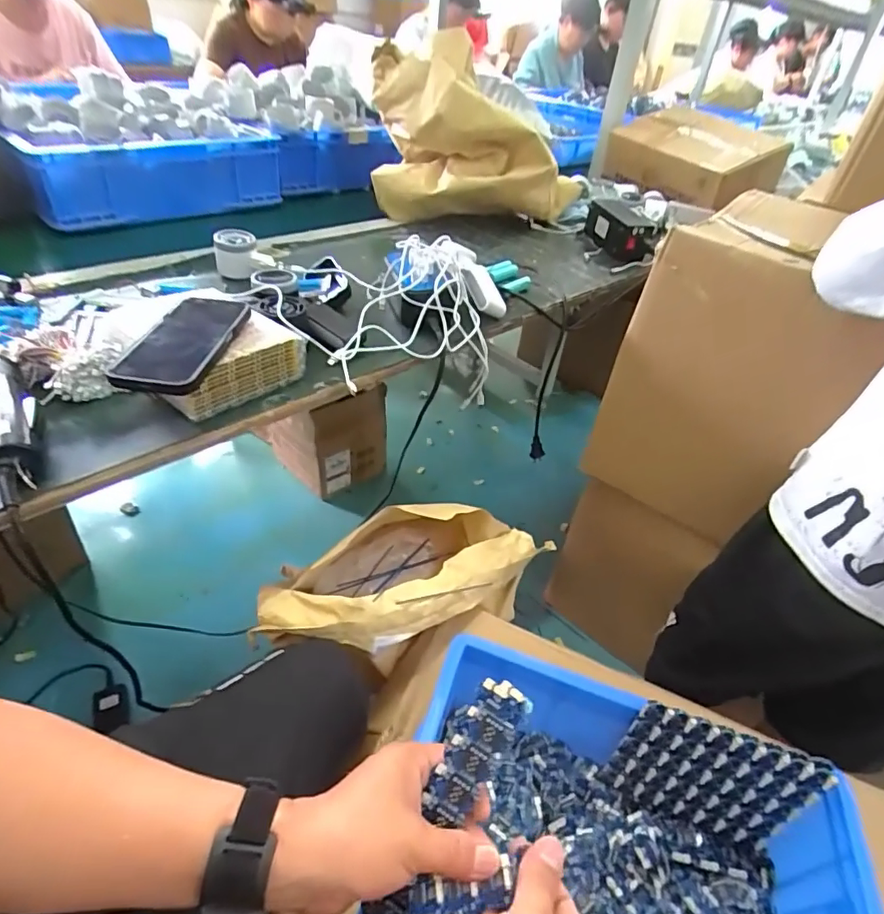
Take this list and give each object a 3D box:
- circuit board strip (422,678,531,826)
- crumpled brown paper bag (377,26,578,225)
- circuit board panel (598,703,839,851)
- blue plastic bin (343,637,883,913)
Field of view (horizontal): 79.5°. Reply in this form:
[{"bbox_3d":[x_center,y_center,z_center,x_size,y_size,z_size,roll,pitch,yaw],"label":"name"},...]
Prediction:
[{"bbox_3d":[0.023,0.200,0.363,0.033,0.010,0.094,28,79,24],"label":"circuit board strip"},{"bbox_3d":[0.078,-0.641,1.084,0.416,0.261,0.309,12,40,6],"label":"crumpled brown paper bag"},{"bbox_3d":[0.270,0.330,0.545,0.172,0.155,0.008,19,29,10],"label":"circuit board panel"},{"bbox_3d":[0.156,0.389,0.480,0.401,0.136,0.300,16,41,11],"label":"blue plastic bin"}]

